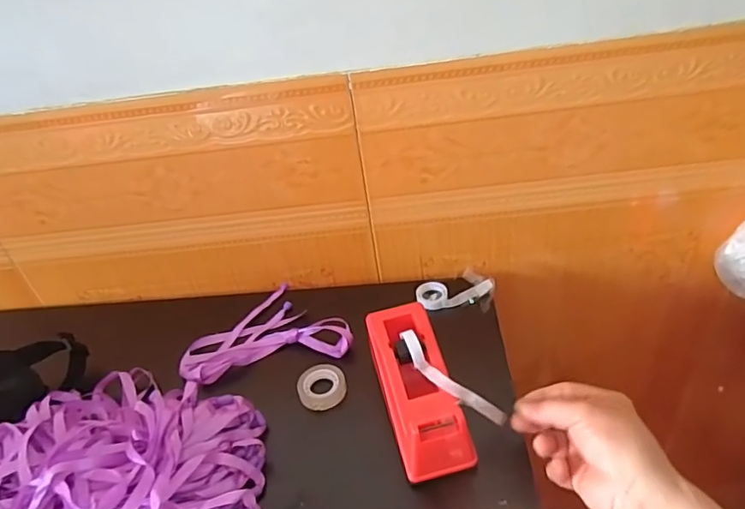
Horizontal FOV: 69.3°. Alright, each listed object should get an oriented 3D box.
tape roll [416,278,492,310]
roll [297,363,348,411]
[{"bbox_3d":[0.096,0.044,0.630,0.086,0.020,0.034,-9,37,-2],"label":"tape roll"},{"bbox_3d":[-0.050,0.134,0.546,0.049,0.020,0.042,-16,38,-11],"label":"roll"}]

